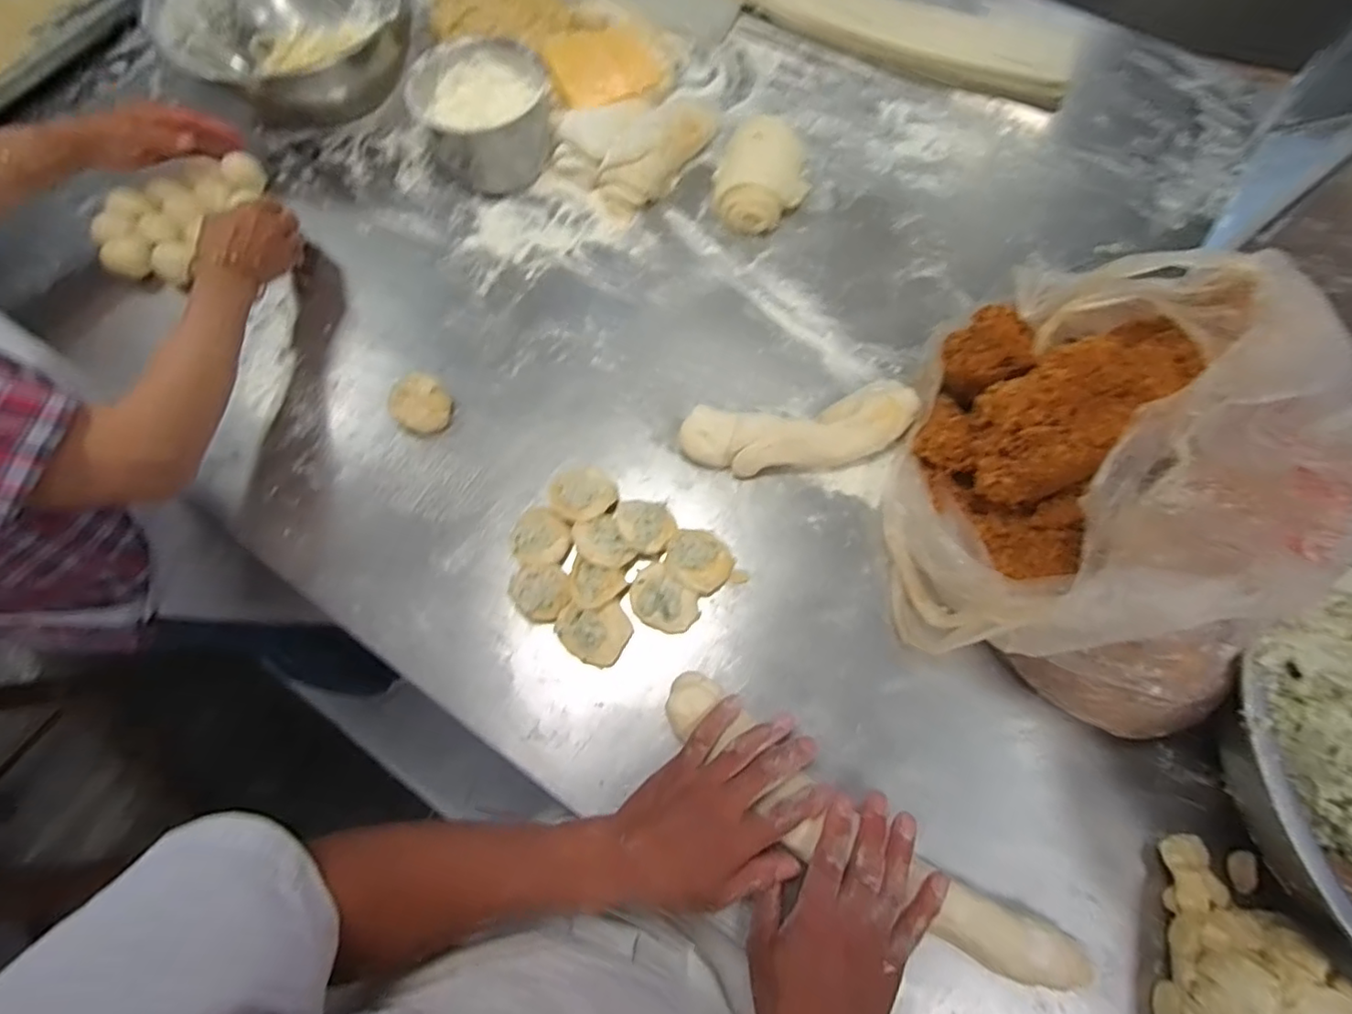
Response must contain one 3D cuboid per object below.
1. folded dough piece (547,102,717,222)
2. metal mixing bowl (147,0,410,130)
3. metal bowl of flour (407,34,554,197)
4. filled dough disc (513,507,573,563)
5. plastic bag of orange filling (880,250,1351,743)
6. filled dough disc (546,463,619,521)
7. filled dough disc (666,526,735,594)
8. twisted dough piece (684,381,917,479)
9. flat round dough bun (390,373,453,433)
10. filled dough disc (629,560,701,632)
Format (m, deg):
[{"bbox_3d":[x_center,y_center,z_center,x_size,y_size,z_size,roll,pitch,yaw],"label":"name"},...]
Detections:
[{"bbox_3d":[-0.047,-0.442,0.731,0.122,0.063,0.169,37,75,14],"label":"folded dough piece"},{"bbox_3d":[-0.486,-0.621,0.788,0.292,0.113,0.292,-1,69,2],"label":"metal mixing bowl"},{"bbox_3d":[-0.218,-0.462,0.723,0.144,0.096,0.140,-1,69,2],"label":"metal bowl of flour"},{"bbox_3d":[-0.126,0.028,0.576,0.057,0.015,0.054,-1,69,2],"label":"filled dough disc"},{"bbox_3d":[0.334,-0.012,0.477,0.293,0.214,0.288,31,74,13],"label":"plastic bag of orange filling"},{"bbox_3d":[-0.090,-0.015,0.589,0.063,0.008,0.063,2,49,-3],"label":"filled dough disc"},{"bbox_3d":[0.020,0.048,0.566,0.058,0.028,0.062,-1,69,2],"label":"filled dough disc"},{"bbox_3d":[0.121,-0.073,0.597,0.225,0.049,0.062,-8,69,-1],"label":"twisted dough piece"},{"bbox_3d":[-0.260,-0.105,0.629,0.056,0.037,0.052,-1,69,2],"label":"flat round dough bun"},{"bbox_3d":[-0.012,0.086,0.555,0.066,0.023,0.047,36,75,14],"label":"filled dough disc"}]

